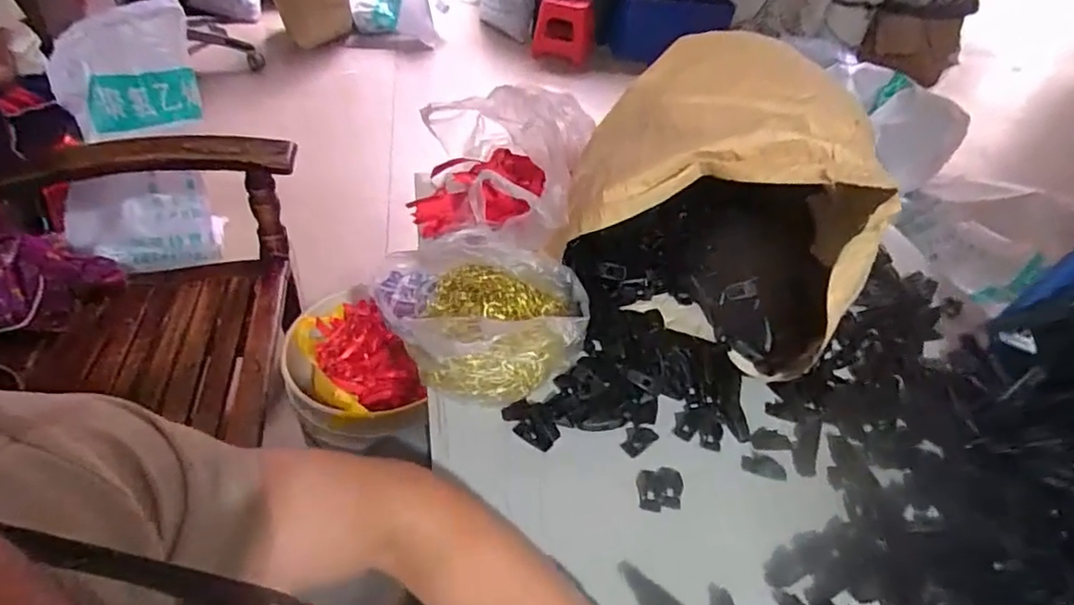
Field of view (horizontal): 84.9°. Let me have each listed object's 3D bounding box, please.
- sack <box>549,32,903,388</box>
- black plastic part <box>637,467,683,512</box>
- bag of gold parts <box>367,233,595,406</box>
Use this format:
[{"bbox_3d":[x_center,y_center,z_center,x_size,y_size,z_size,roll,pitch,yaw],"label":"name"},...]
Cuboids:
[{"bbox_3d":[0.222,-0.141,0.746,0.334,0.257,0.359,17,42,10],"label":"sack"},{"bbox_3d":[0.122,0.183,0.576,0.046,0.005,0.045,3,41,-6],"label":"black plastic part"},{"bbox_3d":[-0.063,0.004,0.662,0.197,0.093,0.210,-16,46,-25],"label":"bag of gold parts"}]

